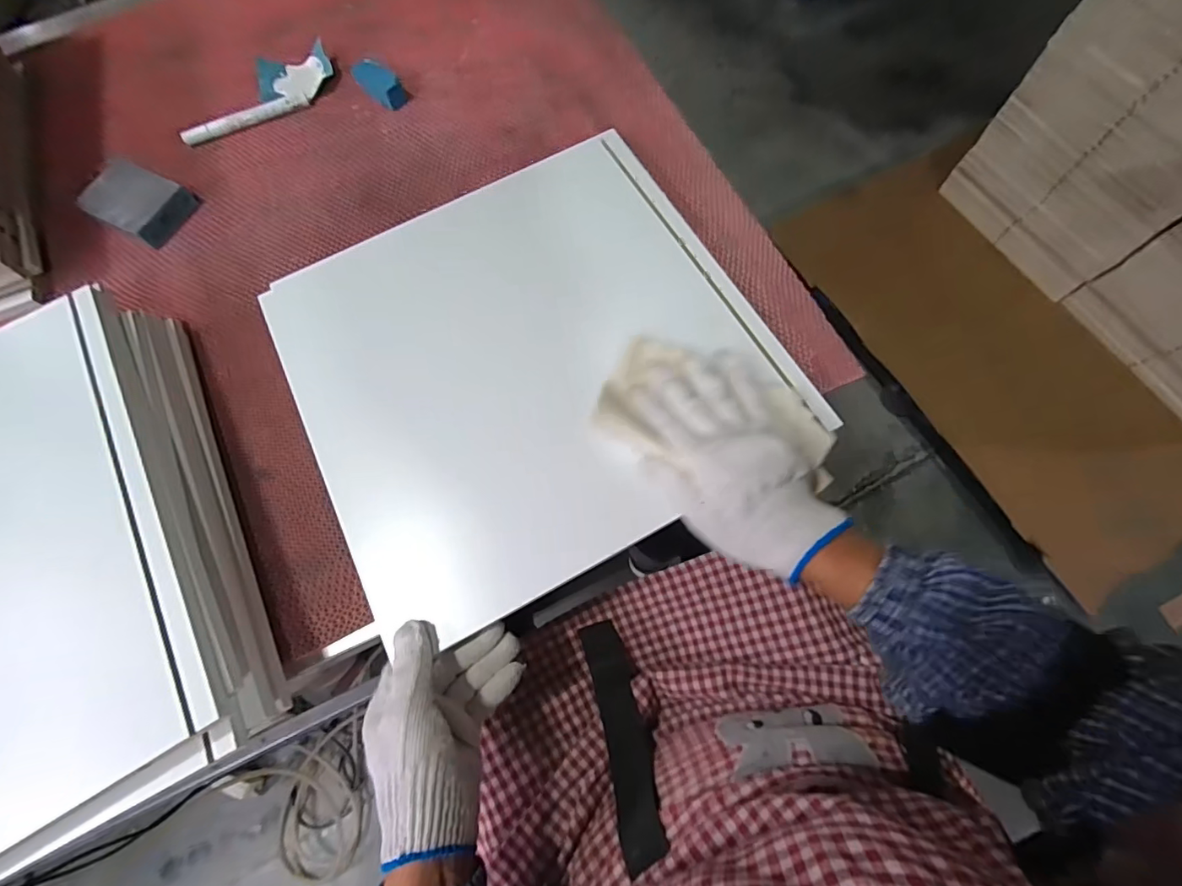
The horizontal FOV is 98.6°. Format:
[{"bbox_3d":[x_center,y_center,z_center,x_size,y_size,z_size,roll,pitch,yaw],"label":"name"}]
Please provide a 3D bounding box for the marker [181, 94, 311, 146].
[{"bbox_3d":[-0.407,-0.384,0.601,0.147,0.013,0.019,-24,72,-6],"label":"marker"}]

